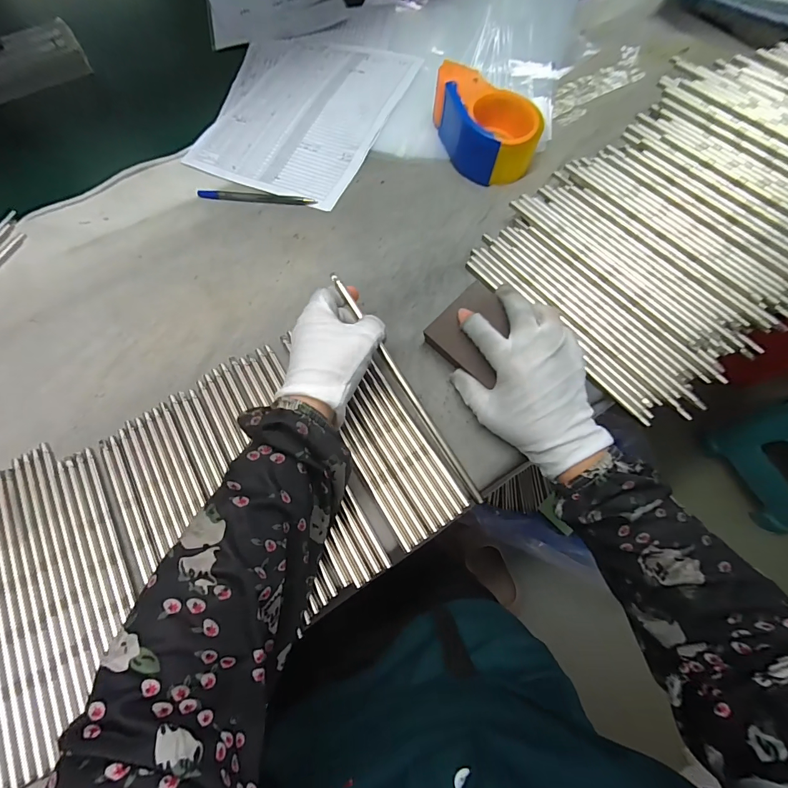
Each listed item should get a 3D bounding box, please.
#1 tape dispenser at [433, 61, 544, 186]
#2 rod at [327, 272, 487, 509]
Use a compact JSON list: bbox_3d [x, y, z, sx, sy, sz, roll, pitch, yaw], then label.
[{"bbox_3d":[0.106,-0.313,0.444,0.090,0.060,0.131,-16,67,-4],"label":"tape dispenser"},{"bbox_3d":[0.009,-0.007,0.322,0.006,0.005,0.223,-32,85,-11],"label":"rod"}]

